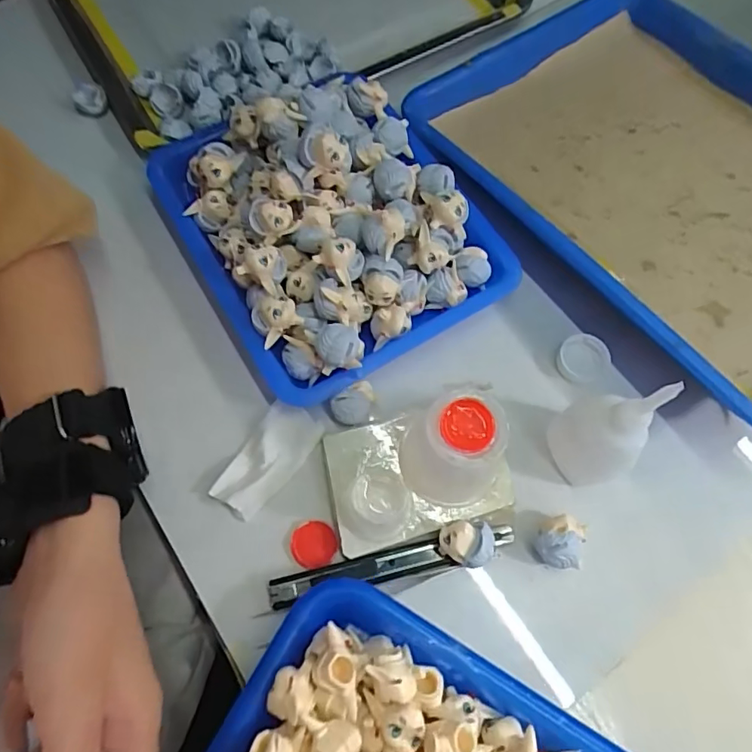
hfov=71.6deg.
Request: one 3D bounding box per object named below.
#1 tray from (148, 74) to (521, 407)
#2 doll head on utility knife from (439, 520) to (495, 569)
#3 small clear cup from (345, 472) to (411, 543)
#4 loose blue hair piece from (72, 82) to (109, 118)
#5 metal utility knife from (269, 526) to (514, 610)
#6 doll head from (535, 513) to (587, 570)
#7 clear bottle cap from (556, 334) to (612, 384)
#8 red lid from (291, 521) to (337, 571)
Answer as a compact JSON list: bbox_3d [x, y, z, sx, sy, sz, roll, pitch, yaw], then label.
[{"bbox_3d":[-0.034,-0.106,0.329,0.170,0.064,0.213,-31,71,-12],"label":"tray"},{"bbox_3d":[0.048,0.089,0.276,0.028,0.021,0.022,4,68,1],"label":"doll head on utility knife"},{"bbox_3d":[0.001,0.069,0.274,0.034,0.037,0.029,-1,68,0],"label":"small clear cup"},{"bbox_3d":[-0.217,-0.209,0.396,0.023,0.013,0.026,-33,71,-11],"label":"loose blue hair piece"},{"bbox_3d":[0.010,0.102,0.281,0.134,0.007,0.017,-12,68,-5],"label":"metal utility knife"},{"bbox_3d":[0.100,0.090,0.281,0.029,0.019,0.027,0,68,0],"label":"doll head"},{"bbox_3d":[0.131,-0.011,0.329,0.031,0.010,0.031,0,68,0],"label":"clear bottle cap"},{"bbox_3d":[-0.035,0.094,0.289,0.025,0.004,0.024,0,68,0],"label":"red lid"}]

